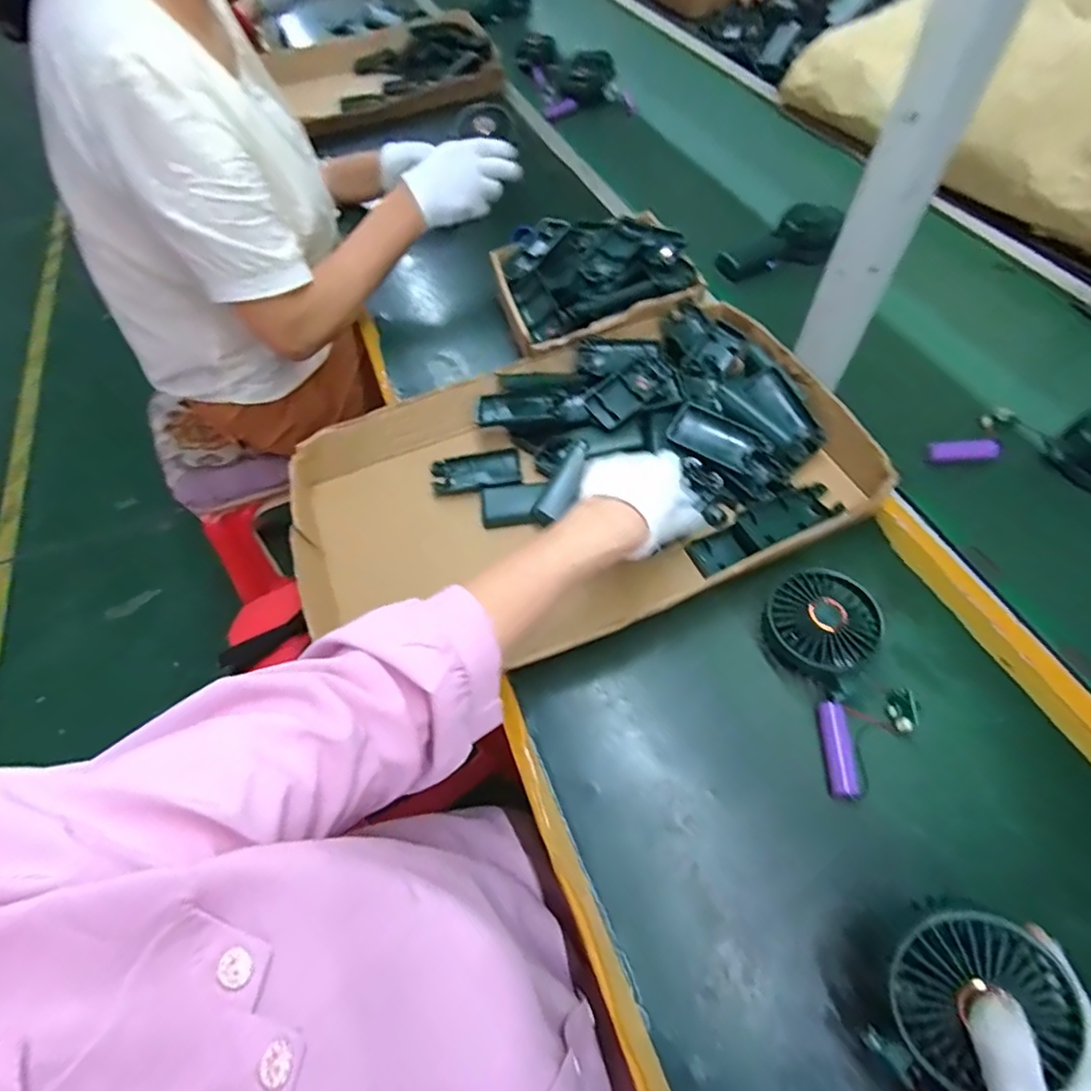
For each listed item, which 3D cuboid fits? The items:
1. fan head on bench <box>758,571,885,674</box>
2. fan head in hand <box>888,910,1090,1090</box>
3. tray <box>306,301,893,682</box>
[{"bbox_3d":[0.223,0.068,0.472,0.080,0.054,0.084,-1,57,1],"label":"fan head on bench"},{"bbox_3d":[0.224,0.238,0.305,0.077,0.033,0.072,-21,58,10],"label":"fan head in hand"},{"bbox_3d":[0.022,-0.064,0.557,0.527,0.066,0.325,-20,59,-11],"label":"tray"}]

